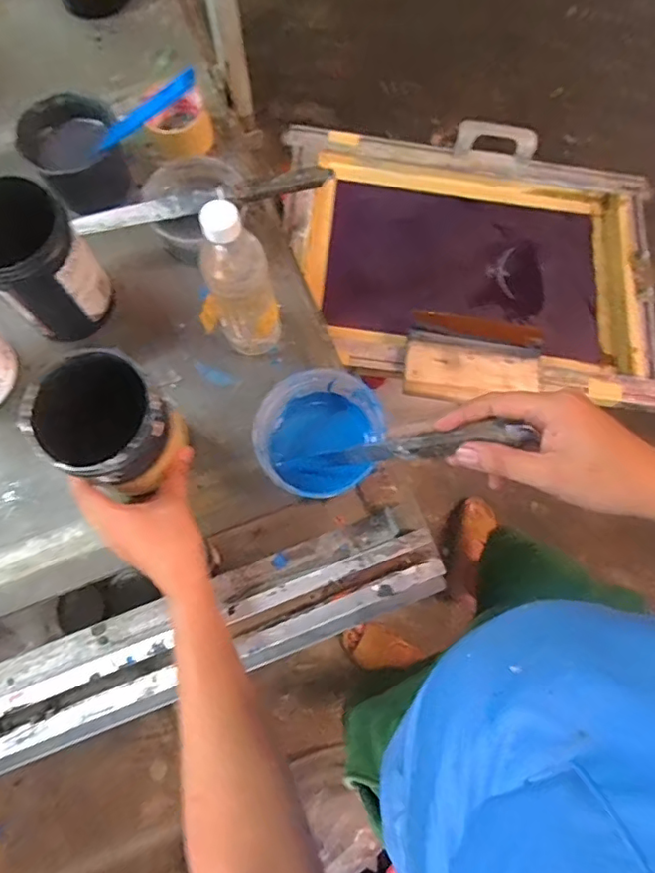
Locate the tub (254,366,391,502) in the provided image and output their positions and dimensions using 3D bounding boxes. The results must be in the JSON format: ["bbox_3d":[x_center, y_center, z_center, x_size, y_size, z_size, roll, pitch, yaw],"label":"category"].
[{"bbox_3d":[-0.009,0.001,0.582,0.122,0.066,0.125,0,74,0],"label":"tub"}]

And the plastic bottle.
[{"bbox_3d":[-0.085,-0.152,0.560,0.063,0.213,0.063,0,74,0],"label":"plastic bottle"}]

